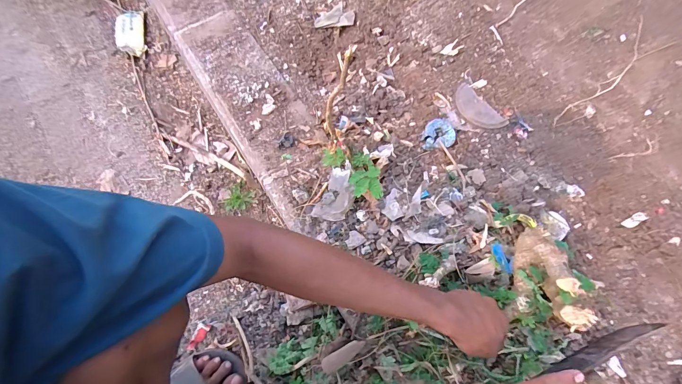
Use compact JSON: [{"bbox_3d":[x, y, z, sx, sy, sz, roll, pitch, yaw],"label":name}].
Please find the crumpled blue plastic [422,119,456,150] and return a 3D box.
[{"bbox_3d":[0.178,-0.106,0.610,0.057,0.014,0.053,0,77,0],"label":"crumpled blue plastic"}]

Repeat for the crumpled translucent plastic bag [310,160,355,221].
[{"bbox_3d":[-0.003,0.000,0.564,0.058,0.044,0.100,22,69,8],"label":"crumpled translucent plastic bag"}]

